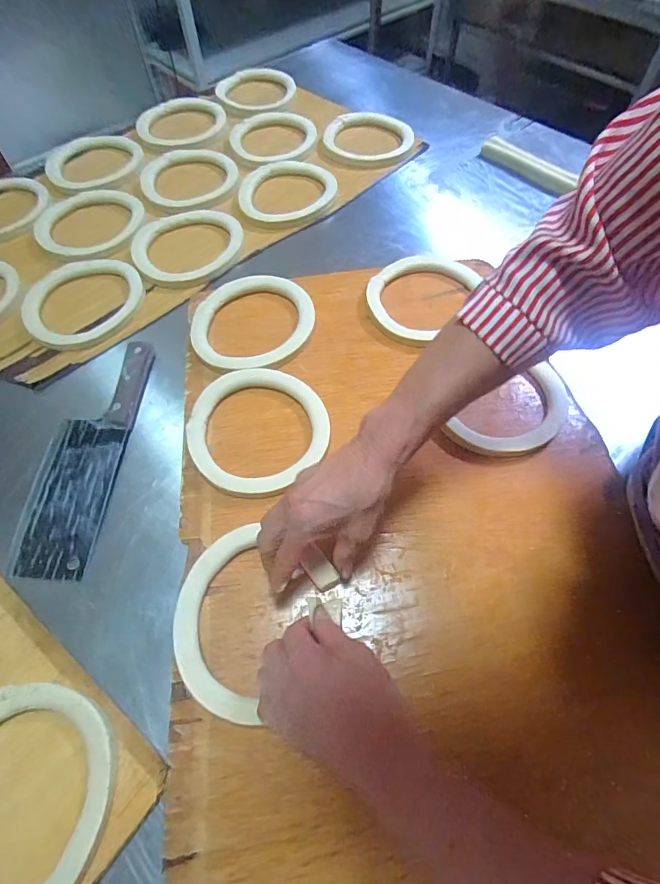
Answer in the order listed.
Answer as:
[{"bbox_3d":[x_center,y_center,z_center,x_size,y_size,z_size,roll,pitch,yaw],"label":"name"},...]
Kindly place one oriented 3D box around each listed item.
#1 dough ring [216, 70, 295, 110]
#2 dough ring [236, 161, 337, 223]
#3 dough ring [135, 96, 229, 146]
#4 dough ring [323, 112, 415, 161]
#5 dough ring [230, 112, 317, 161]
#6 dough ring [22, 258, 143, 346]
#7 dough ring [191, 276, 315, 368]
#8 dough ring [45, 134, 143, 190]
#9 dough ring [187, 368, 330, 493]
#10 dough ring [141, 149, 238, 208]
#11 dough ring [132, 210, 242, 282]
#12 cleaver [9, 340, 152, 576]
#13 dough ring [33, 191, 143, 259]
[{"bbox_3d":[-0.142,-0.675,0.841,0.148,0.020,0.148,-5,55,-2],"label":"dough ring"},{"bbox_3d":[-0.066,-0.392,0.688,0.151,0.015,0.141,-1,60,1],"label":"dough ring"},{"bbox_3d":[-0.263,-0.586,0.797,0.153,0.023,0.153,-1,55,1],"label":"dough ring"},{"bbox_3d":[0.067,-0.532,0.763,0.152,0.020,0.153,-1,55,1],"label":"dough ring"},{"bbox_3d":[-0.095,-0.529,0.759,0.148,0.016,0.168,-13,56,-7],"label":"dough ring"},{"bbox_3d":[-0.332,-0.194,0.593,0.153,0.023,0.153,-1,60,1],"label":"dough ring"},{"bbox_3d":[-0.100,-0.153,0.560,0.155,0.012,0.151,-1,60,1],"label":"dough ring"},{"bbox_3d":[-0.398,-0.476,0.743,0.155,0.022,0.155,-1,60,1],"label":"dough ring"},{"bbox_3d":[-0.079,-0.018,0.479,0.150,0.023,0.154,-1,60,1],"label":"dough ring"},{"bbox_3d":[-0.228,-0.434,0.716,0.151,0.014,0.157,-13,61,-6],"label":"dough ring"},{"bbox_3d":[-0.205,-0.291,0.642,0.158,0.022,0.158,-1,60,1],"label":"dough ring"},{"bbox_3d":[-0.265,0.007,0.479,0.079,0.018,0.272,5,61,4],"label":"cleaver"},{"bbox_3d":[-0.367,-0.340,0.673,0.156,0.018,0.156,-1,60,1],"label":"dough ring"}]

